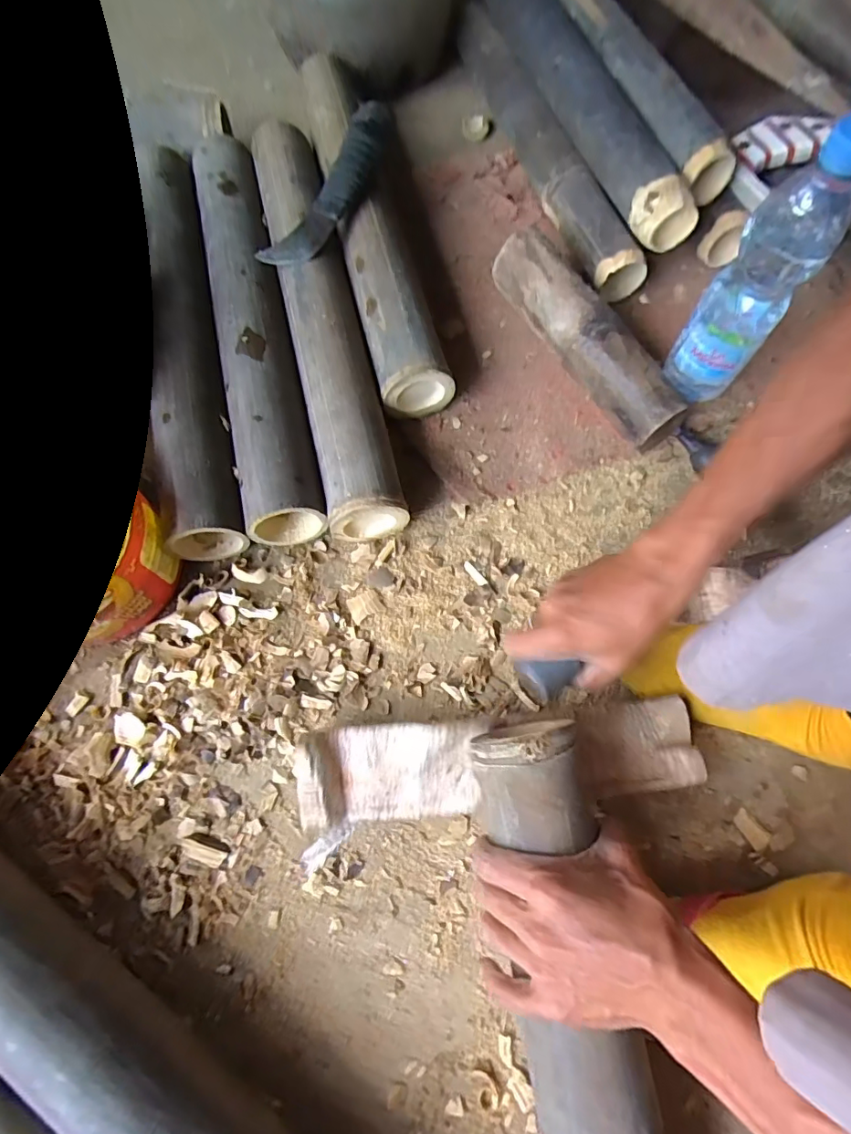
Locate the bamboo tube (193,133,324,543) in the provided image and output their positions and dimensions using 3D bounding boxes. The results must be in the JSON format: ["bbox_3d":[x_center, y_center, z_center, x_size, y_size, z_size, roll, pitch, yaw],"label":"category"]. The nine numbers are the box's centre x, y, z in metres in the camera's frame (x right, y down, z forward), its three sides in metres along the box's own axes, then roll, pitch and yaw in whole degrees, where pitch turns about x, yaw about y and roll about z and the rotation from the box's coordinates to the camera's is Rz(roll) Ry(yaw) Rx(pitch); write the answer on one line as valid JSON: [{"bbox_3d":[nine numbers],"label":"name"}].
[{"bbox_3d":[-0.182,-0.265,0.539,0.071,0.063,0.501,-13,71,-5],"label":"bamboo tube"}]

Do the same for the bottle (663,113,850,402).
[{"bbox_3d":[0.282,-0.238,0.443,0.067,0.246,0.064,29,73,9],"label":"bottle"}]

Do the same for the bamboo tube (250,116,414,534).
[{"bbox_3d":[-0.108,-0.265,0.540,0.070,0.074,0.496,-13,71,-5],"label":"bamboo tube"}]

